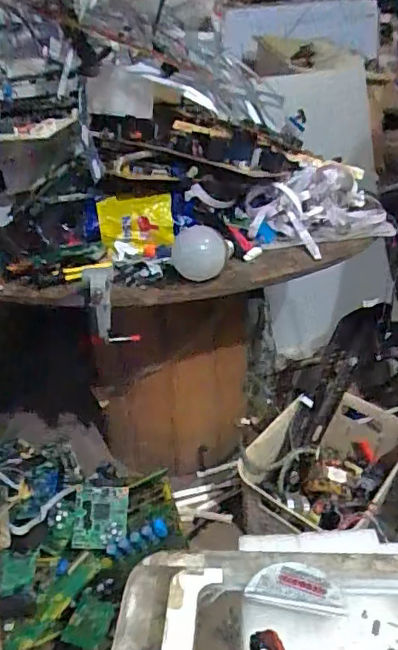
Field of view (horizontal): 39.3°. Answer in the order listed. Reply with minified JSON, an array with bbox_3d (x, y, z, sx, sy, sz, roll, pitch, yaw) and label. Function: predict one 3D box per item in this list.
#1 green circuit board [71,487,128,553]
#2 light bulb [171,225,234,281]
[{"bbox_3d":[-0.156,0.306,0.882,0.083,0.092,0.018,1,-14,3],"label":"green circuit board"},{"bbox_3d":[0.004,-0.092,0.679,0.075,0.058,0.081,-4,25,2],"label":"light bulb"}]

